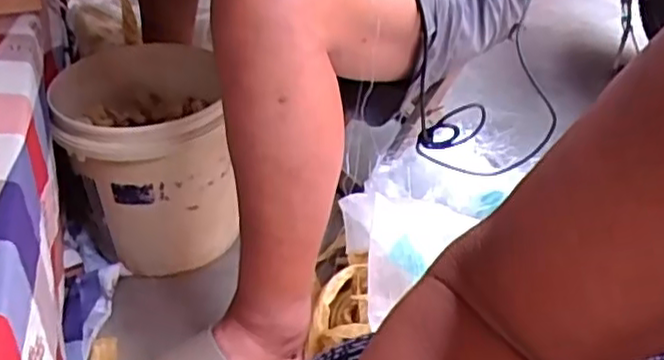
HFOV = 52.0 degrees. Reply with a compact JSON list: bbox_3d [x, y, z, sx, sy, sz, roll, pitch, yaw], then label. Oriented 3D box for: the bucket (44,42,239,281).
[{"bbox_3d":[-0.265,-0.018,0.993,0.216,0.263,0.246,-12,36,-16],"label":"bucket"}]

